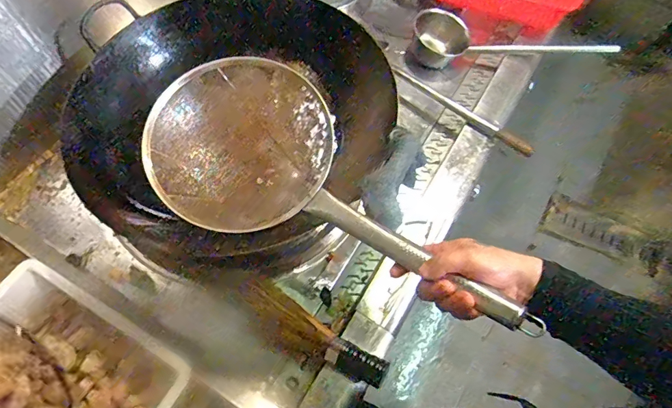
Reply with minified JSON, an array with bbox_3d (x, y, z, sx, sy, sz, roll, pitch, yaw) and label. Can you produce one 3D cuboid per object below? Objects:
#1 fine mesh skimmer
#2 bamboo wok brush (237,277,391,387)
[{"bbox_3d":[-0.025,-0.010,0.582,0.564,0.132,0.254,32,68,26],"label":"fine mesh skimmer"},{"bbox_3d":[-0.044,0.211,0.669,0.257,0.051,0.072,31,69,14],"label":"bamboo wok brush"}]

